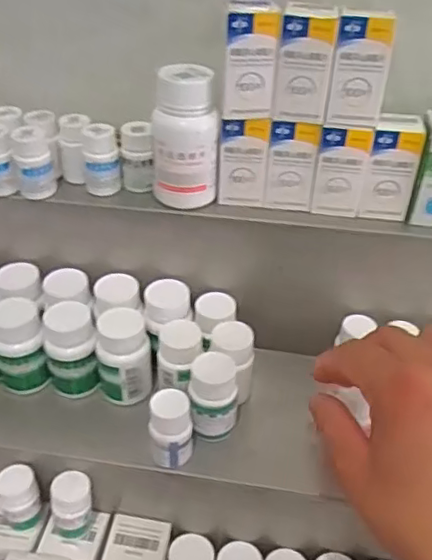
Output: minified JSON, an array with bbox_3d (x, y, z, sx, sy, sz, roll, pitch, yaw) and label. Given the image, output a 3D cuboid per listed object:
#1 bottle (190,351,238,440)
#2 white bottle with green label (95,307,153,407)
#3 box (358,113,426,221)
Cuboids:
[{"bbox_3d":[-0.002,0.081,0.403,0.031,0.062,0.025,2,37,0],"label":"bottle"},{"bbox_3d":[-0.067,0.056,0.431,0.037,0.063,0.036,-4,37,-8],"label":"white bottle with green label"},{"bbox_3d":[0.120,-0.076,0.402,0.032,0.068,0.023,11,38,12],"label":"box"}]

